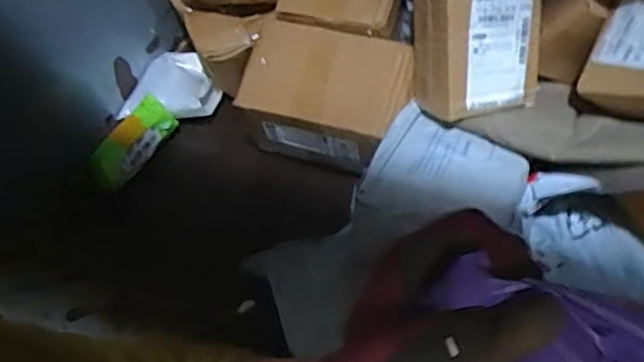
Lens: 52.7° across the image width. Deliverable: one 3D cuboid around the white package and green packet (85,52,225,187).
[{"bbox_3d":[-0.241,-0.094,0.936,0.113,0.051,0.248,25,56,21],"label":"white package and green packet"}]

